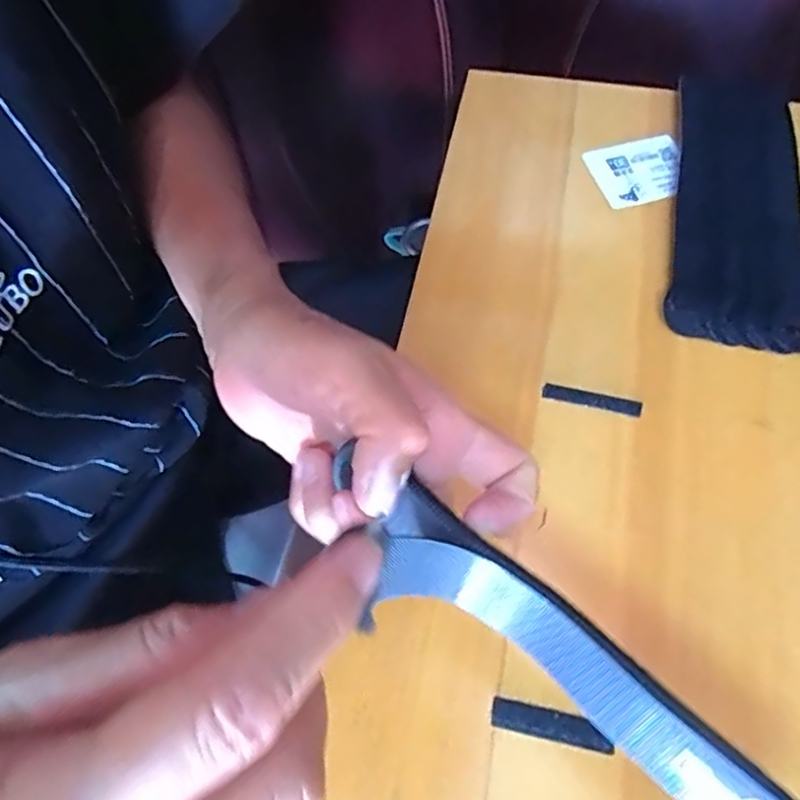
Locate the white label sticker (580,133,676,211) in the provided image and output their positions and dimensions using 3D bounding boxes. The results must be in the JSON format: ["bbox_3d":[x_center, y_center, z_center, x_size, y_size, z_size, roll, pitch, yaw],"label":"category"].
[{"bbox_3d":[0.146,-0.141,0.382,0.055,0.007,0.051,-14,62,-5],"label":"white label sticker"}]

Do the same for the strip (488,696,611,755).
[{"bbox_3d":[0.058,0.125,0.238,0.045,0.004,0.010,11,63,9],"label":"strip"}]

